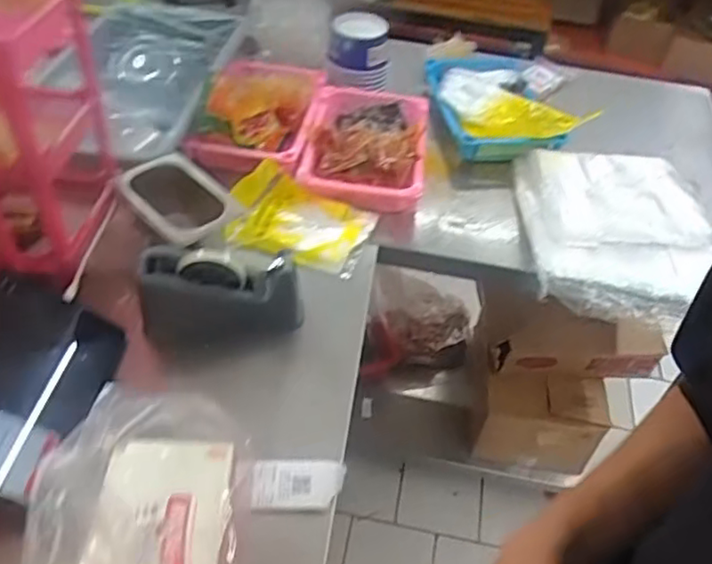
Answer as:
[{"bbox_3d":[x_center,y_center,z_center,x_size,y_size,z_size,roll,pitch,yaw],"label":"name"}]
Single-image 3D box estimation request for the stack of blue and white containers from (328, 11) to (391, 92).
[{"bbox_3d":[0.006,-0.425,1.203,0.112,0.109,0.124,1,46,-5],"label":"stack of blue and white containers"}]

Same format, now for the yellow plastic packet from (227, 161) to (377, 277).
[{"bbox_3d":[-0.079,-0.092,0.948,0.195,0.043,0.142,29,60,4],"label":"yellow plastic packet"}]

